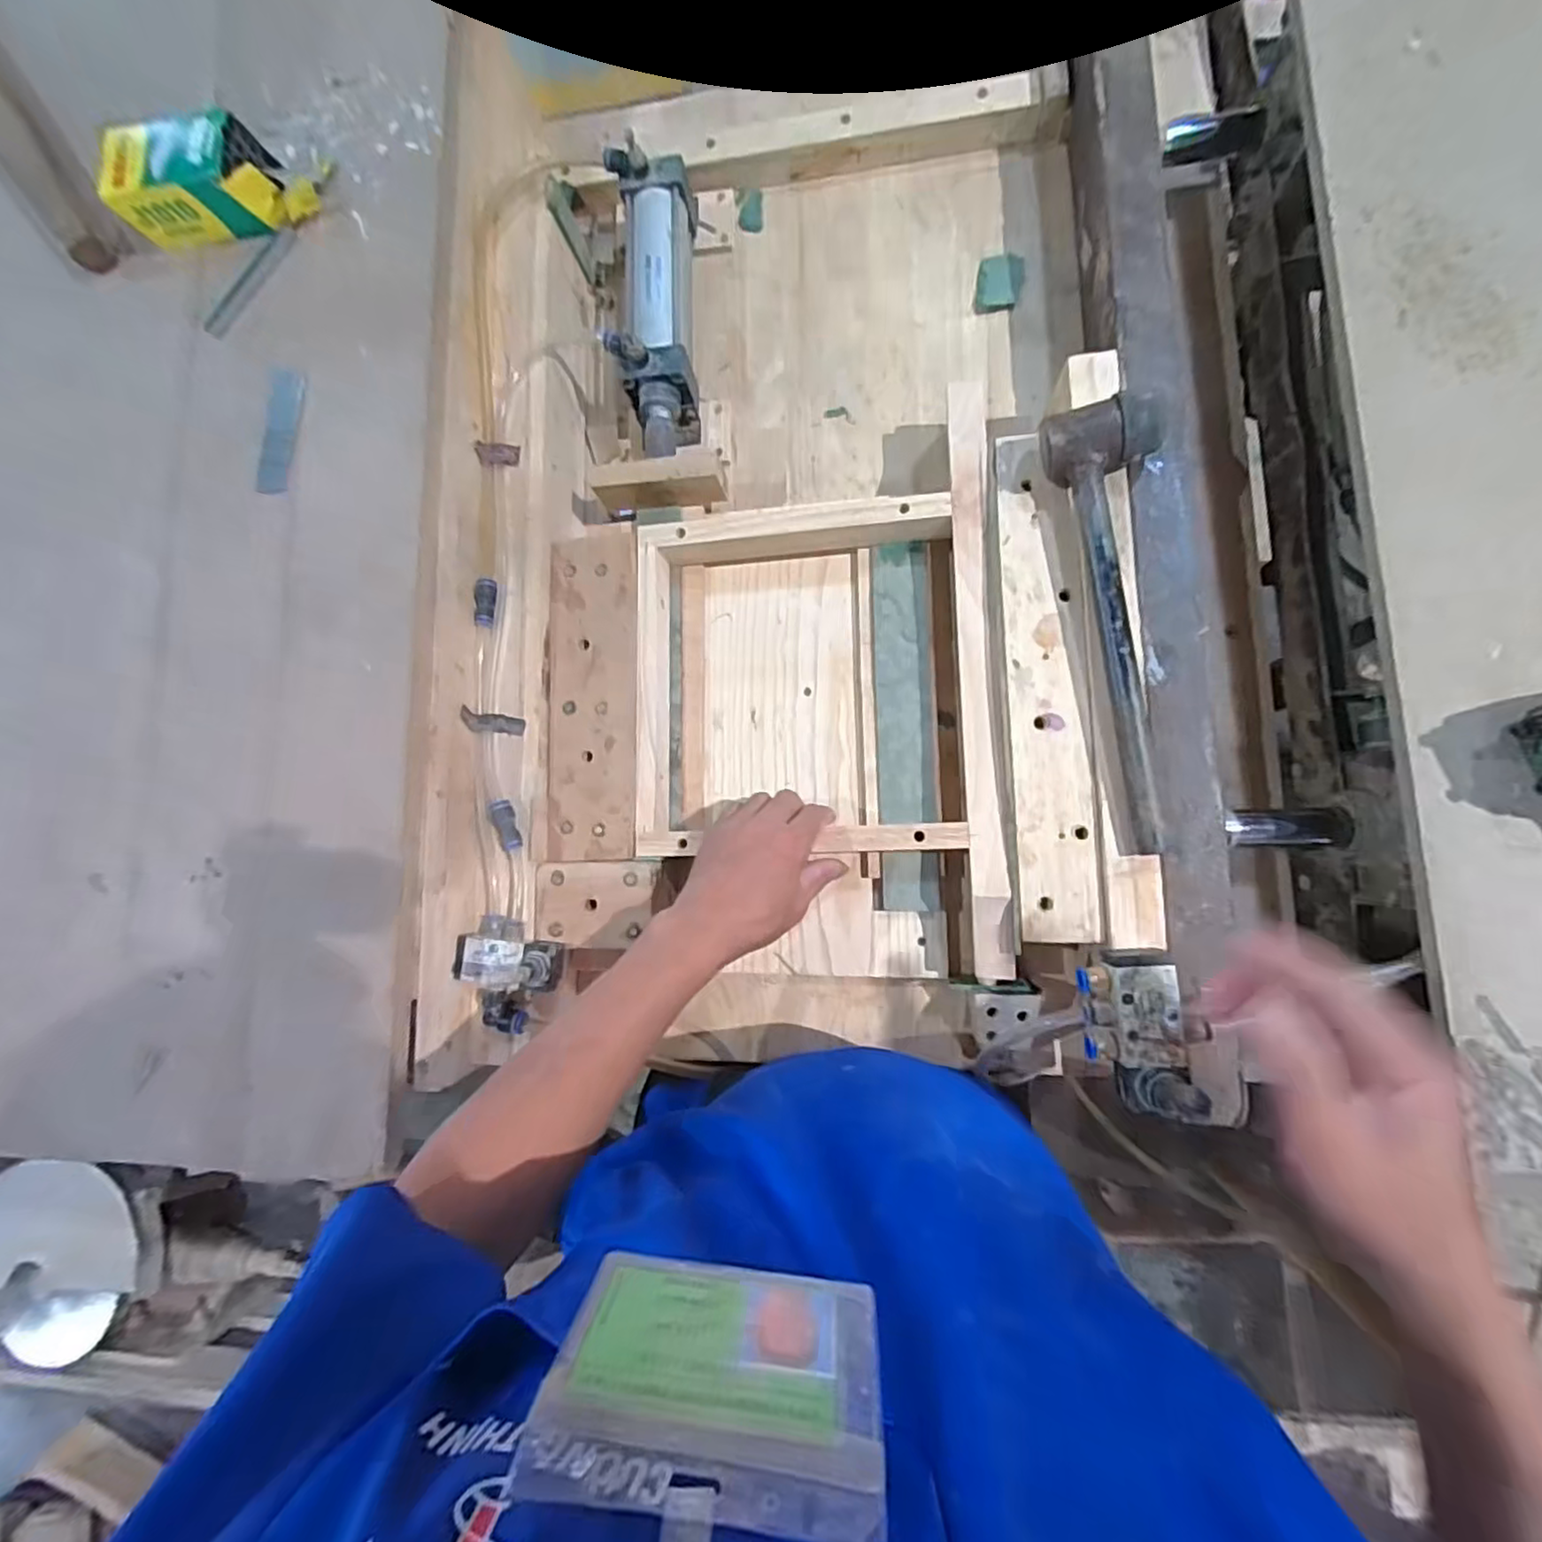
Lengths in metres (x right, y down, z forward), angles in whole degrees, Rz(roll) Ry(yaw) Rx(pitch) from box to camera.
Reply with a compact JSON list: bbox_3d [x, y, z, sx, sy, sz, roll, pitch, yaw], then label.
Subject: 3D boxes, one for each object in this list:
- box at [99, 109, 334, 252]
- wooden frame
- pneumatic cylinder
[{"bbox_3d":[-0.459,-0.488,0.542,0.164,0.050,0.069,2,84,7],"label":"box"},{"bbox_3d":[0.034,-0.070,0.559,0.294,0.062,0.452,-2,84,7],"label":"wooden frame"},{"bbox_3d":[-0.106,-0.421,0.612,0.068,0.085,0.268,-3,83,7],"label":"pneumatic cylinder"}]

